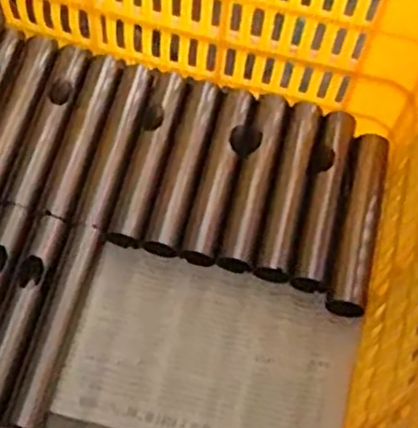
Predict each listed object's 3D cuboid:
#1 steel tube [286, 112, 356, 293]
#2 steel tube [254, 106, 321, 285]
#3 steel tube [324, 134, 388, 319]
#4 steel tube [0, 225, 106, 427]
[{"bbox_3d":[0.081,-0.011,0.528,0.027,0.028,0.138,14,64,3],"label":"steel tube"},{"bbox_3d":[0.059,-0.017,0.532,0.023,0.026,0.137,14,64,3],"label":"steel tube"},{"bbox_3d":[0.107,0.006,0.519,0.026,0.029,0.142,14,64,3],"label":"steel tube"},{"bbox_3d":[-0.101,0.074,0.482,0.024,0.020,0.135,15,64,4],"label":"steel tube"}]

